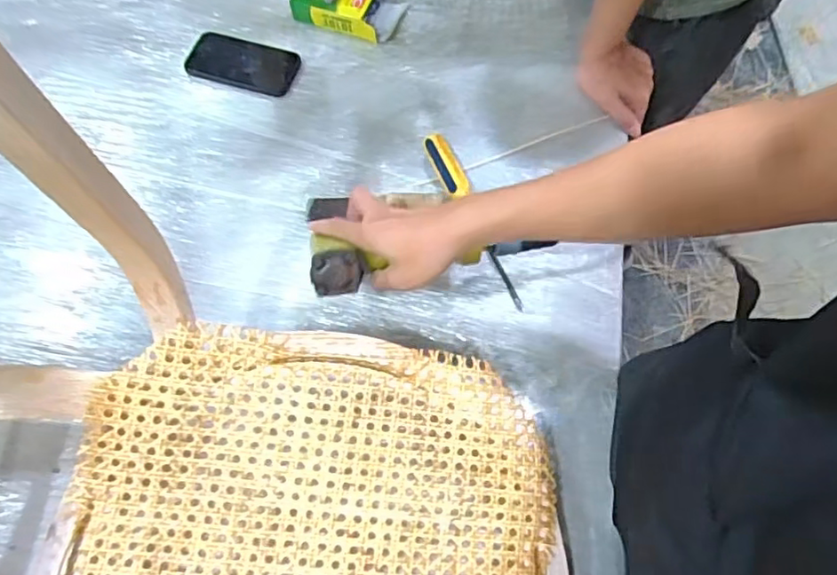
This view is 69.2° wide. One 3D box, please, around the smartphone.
[{"bbox_3d":[-0.237,-0.302,0.816,0.148,0.011,0.073,16,68,7],"label":"smartphone"}]

